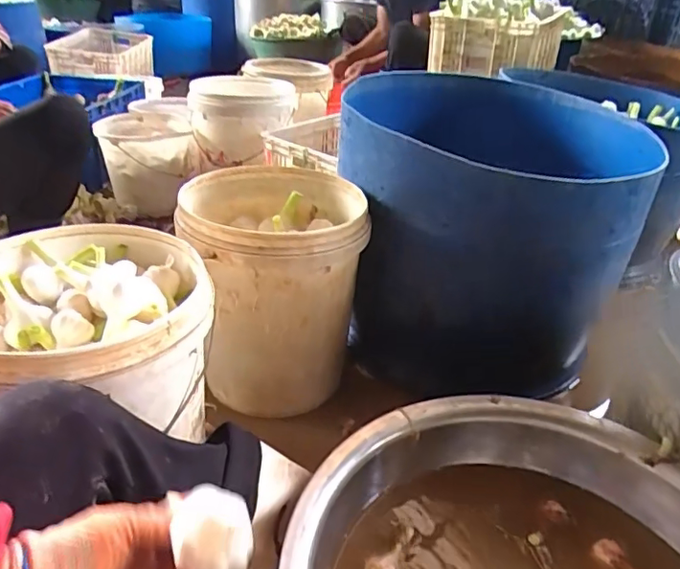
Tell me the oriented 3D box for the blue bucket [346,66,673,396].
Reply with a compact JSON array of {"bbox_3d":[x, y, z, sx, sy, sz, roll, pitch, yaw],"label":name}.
[{"bbox_3d":[0.292,-0.124,1.204,0.577,0.475,0.595,9,31,9],"label":"blue bucket"}]

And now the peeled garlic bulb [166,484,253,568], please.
[{"bbox_3d":[-0.088,0.175,0.392,0.050,0.041,0.052,3,31,-1],"label":"peeled garlic bulb"}]

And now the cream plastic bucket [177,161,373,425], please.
[{"bbox_3d":[-0.119,0.003,1.027,0.291,0.354,0.327,-2,31,-8],"label":"cream plastic bucket"}]

